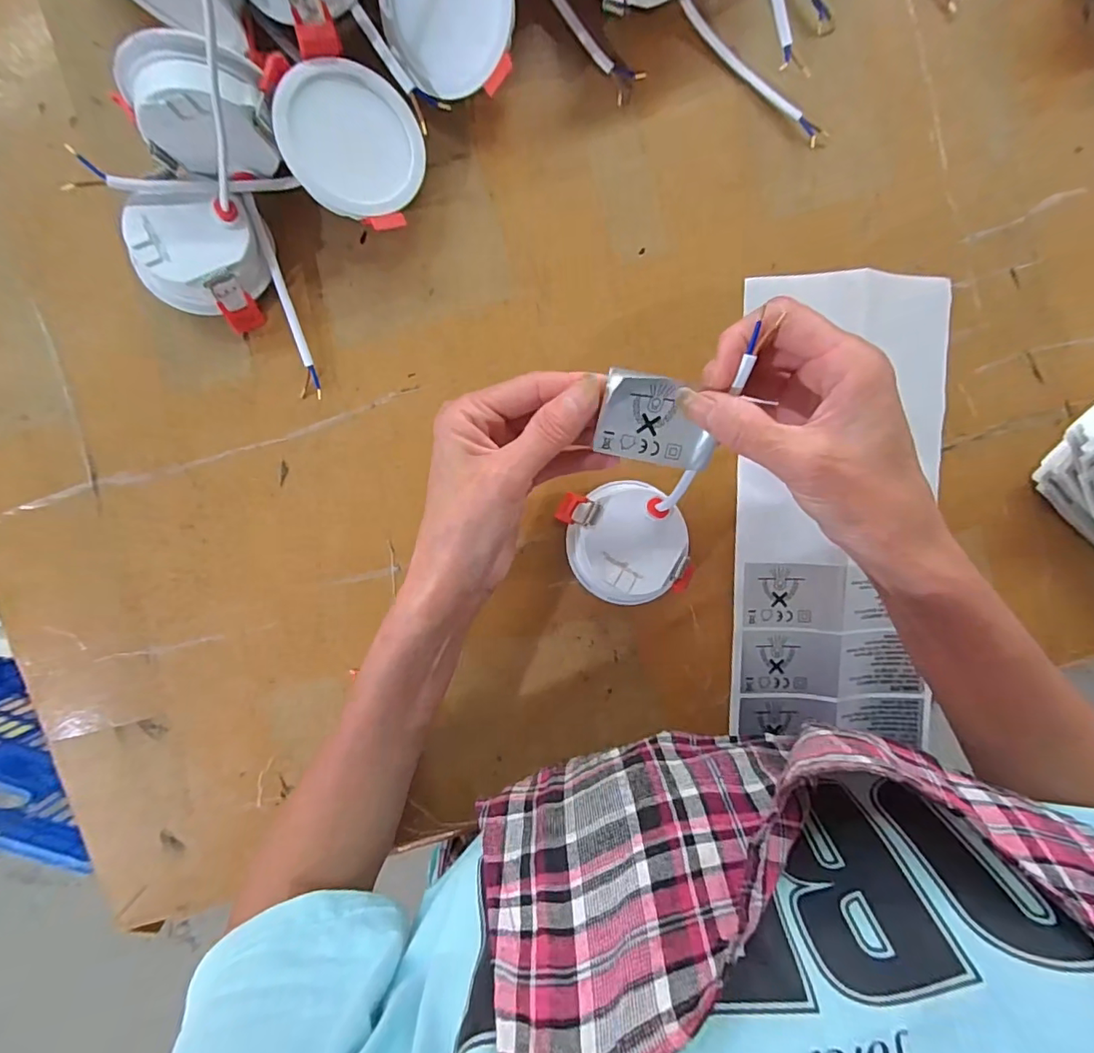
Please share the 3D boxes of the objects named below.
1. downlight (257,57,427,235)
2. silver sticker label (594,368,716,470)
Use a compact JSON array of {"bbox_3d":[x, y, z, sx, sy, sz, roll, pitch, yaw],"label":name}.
[{"bbox_3d":[-0.104,-0.201,0.274,0.076,0.025,0.070,25,86,-27],"label":"downlight"},{"bbox_3d":[0.052,-0.047,0.239,0.055,0.004,0.040,8,118,-8],"label":"silver sticker label"}]

